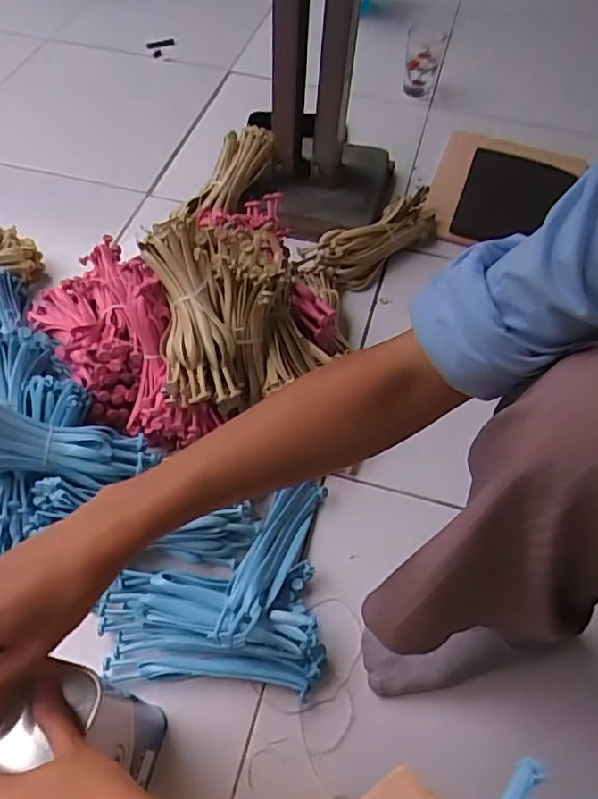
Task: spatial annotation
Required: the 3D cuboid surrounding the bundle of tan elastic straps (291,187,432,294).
[{"bbox_3d":[0.111,-0.227,0.862,0.234,0.053,0.075,-30,63,-20],"label":"bundle of tan elastic straps"}]

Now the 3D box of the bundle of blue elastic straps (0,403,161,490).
[{"bbox_3d":[-0.251,0.039,0.609,0.211,0.054,0.100,16,53,-26],"label":"bundle of blue elastic straps"}]

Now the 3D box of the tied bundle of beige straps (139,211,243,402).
[{"bbox_3d":[-0.117,-0.092,0.630,0.074,0.043,0.199,-11,79,-9],"label":"tied bundle of beige straps"}]

